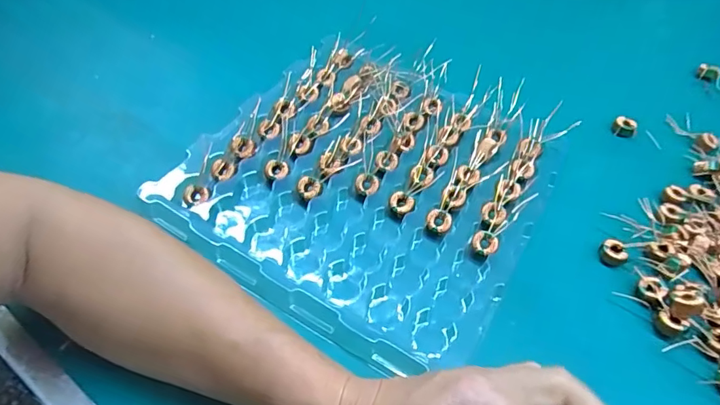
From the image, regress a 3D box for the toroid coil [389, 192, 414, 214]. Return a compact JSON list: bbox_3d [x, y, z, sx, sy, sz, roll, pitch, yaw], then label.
[{"bbox_3d":[0.036,-0.001,0.412,0.020,0.006,0.018,20,55,9],"label":"toroid coil"}]

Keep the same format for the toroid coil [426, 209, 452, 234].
[{"bbox_3d":[0.067,0.015,0.401,0.021,0.007,0.017,21,56,9],"label":"toroid coil"}]

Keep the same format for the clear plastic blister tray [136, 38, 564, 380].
[{"bbox_3d":[0.008,-0.023,0.426,0.282,0.024,0.272,28,57,14],"label":"clear plastic blister tray"}]

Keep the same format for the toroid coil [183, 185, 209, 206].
[{"bbox_3d":[-0.137,-0.007,0.397,0.020,0.010,0.015,-7,56,-10],"label":"toroid coil"}]

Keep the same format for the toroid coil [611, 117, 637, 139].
[{"bbox_3d":[0.280,-0.081,0.501,0.023,0.010,0.021,15,55,5],"label":"toroid coil"}]

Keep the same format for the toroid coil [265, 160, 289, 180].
[{"bbox_3d":[-0.074,-0.029,0.423,0.021,0.006,0.018,12,55,3],"label":"toroid coil"}]

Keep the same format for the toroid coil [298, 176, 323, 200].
[{"bbox_3d":[-0.043,-0.013,0.411,0.023,0.010,0.016,34,59,18],"label":"toroid coil"}]

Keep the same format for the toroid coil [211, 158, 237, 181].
[{"bbox_3d":[-0.118,-0.028,0.413,0.020,0.009,0.018,-35,65,-26],"label":"toroid coil"}]

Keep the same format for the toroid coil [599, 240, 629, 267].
[{"bbox_3d":[0.215,0.044,0.403,0.018,0.012,0.021,-35,65,-26],"label":"toroid coil"}]

